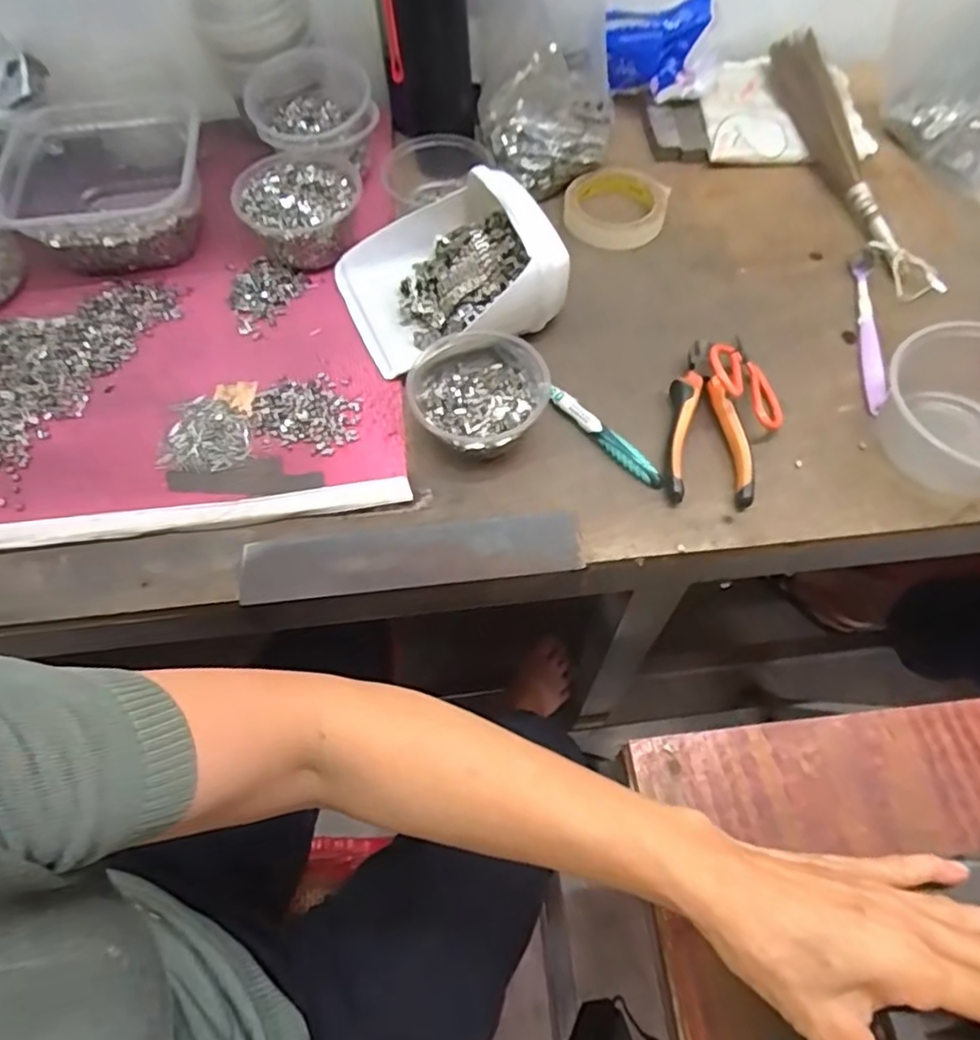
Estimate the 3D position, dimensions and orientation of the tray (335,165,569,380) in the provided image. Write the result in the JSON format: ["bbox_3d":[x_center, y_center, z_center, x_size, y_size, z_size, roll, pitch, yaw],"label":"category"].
[{"bbox_3d":[-0.043,-0.219,0.555,0.164,0.083,0.161,-23,63,-11],"label":"tray"}]

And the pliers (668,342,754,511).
[{"bbox_3d":[0.172,-0.082,0.520,0.063,0.020,0.150,3,61,4],"label":"pliers"}]

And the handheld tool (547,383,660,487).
[{"bbox_3d":[0.092,-0.066,0.518,0.016,0.015,0.112,-41,67,-19],"label":"handheld tool"}]

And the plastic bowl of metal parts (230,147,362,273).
[{"bbox_3d":[-0.173,-0.290,0.597,0.106,0.060,0.106,-1,61,1],"label":"plastic bowl of metal parts"}]

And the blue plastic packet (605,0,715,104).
[{"bbox_3d":[0.172,-0.486,0.672,0.099,0.081,0.033,6,60,14],"label":"blue plastic packet"}]

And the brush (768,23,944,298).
[{"bbox_3d":[0.356,-0.363,0.643,0.058,0.049,0.346,-10,61,-4],"label":"brush"}]

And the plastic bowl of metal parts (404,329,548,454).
[{"bbox_3d":[-0.008,-0.098,0.517,0.104,0.046,0.103,-1,61,1],"label":"plastic bowl of metal parts"}]

